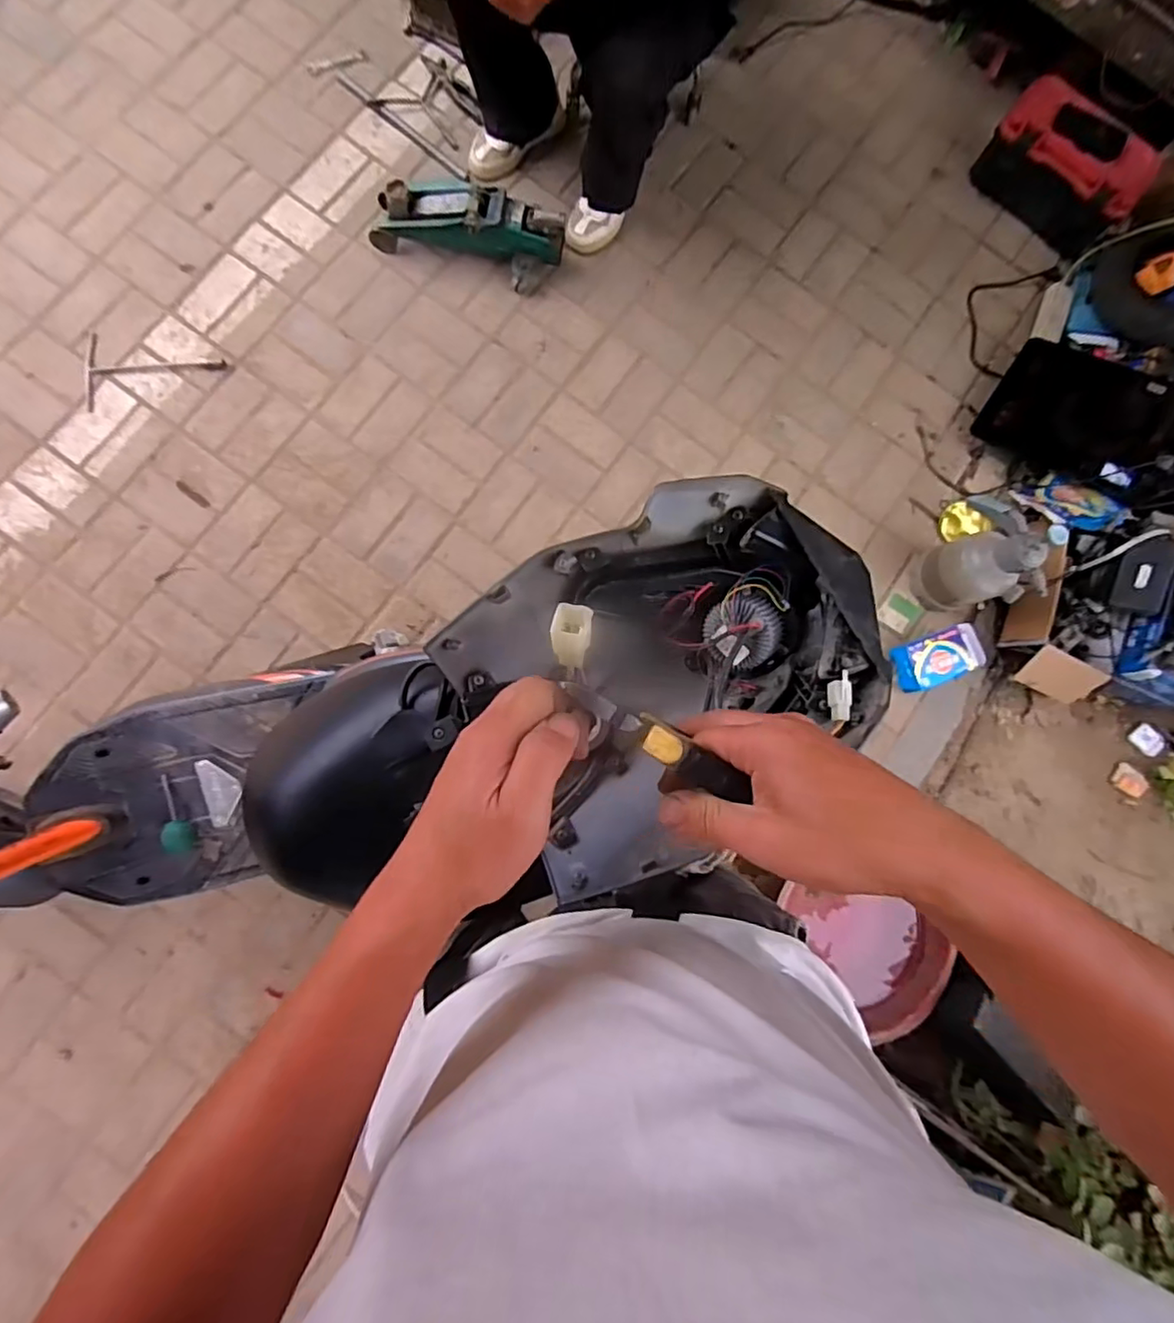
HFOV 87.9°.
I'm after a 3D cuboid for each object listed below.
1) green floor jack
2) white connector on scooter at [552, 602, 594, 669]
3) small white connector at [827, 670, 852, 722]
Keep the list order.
[{"bbox_3d":[-0.253,-0.911,1.294,0.406,0.119,0.145,8,85,-6],"label":"green floor jack"},{"bbox_3d":[-0.009,-0.012,0.288,0.019,0.035,0.013,-4,46,-20],"label":"white connector on scooter"},{"bbox_3d":[0.195,0.027,0.466,0.016,0.011,0.038,-2,83,-5],"label":"small white connector"}]

